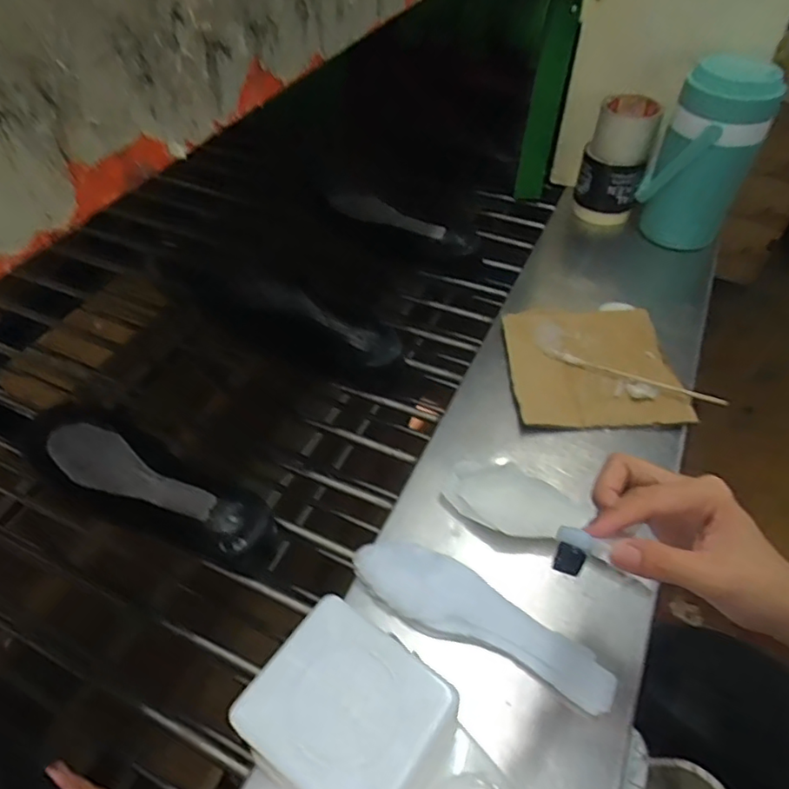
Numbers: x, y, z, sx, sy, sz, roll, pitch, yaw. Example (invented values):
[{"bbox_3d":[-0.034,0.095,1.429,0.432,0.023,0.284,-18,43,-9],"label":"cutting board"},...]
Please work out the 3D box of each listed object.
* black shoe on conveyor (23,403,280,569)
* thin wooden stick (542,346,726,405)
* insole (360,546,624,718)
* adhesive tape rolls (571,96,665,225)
[{"bbox_3d":[-0.239,0.092,0.558,0.257,0.070,0.083,18,51,16],"label":"black shoe on conveyor"},{"bbox_3d":[0.263,-0.022,0.638,0.194,0.012,0.014,20,52,18],"label":"thin wooden stick"},{"bbox_3d":[0.068,0.178,0.463,0.218,0.019,0.058,24,53,21],"label":"insole"},{"bbox_3d":[0.320,-0.333,0.837,0.091,0.155,0.101,14,50,13],"label":"adhesive tape rolls"}]

